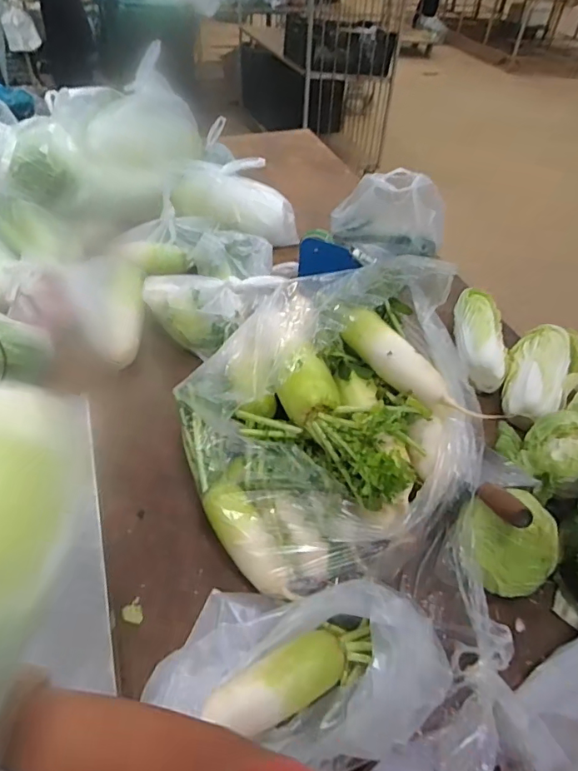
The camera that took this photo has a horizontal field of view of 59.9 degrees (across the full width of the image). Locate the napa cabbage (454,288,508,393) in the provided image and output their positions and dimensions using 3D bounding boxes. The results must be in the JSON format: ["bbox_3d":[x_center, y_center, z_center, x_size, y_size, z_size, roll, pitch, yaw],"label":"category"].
[{"bbox_3d":[0.418,-0.107,1.085,0.099,0.071,0.241,5,58,0],"label":"napa cabbage"}]

